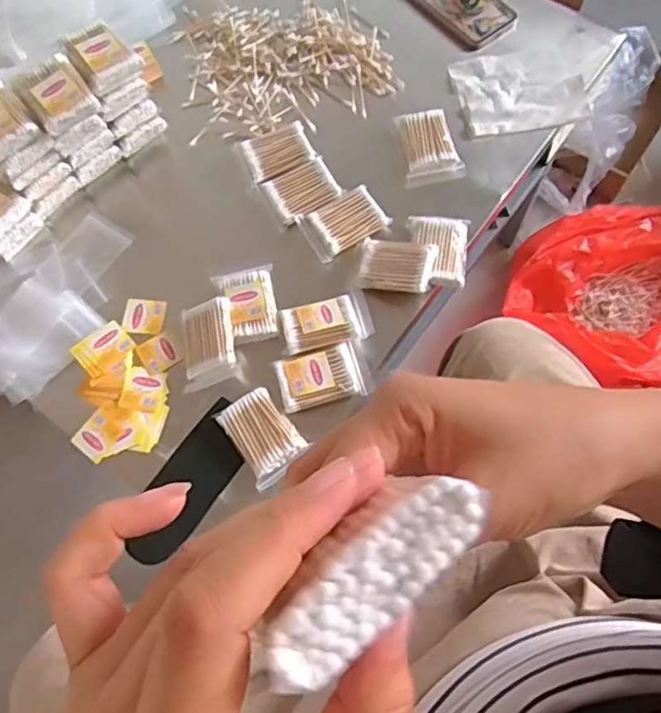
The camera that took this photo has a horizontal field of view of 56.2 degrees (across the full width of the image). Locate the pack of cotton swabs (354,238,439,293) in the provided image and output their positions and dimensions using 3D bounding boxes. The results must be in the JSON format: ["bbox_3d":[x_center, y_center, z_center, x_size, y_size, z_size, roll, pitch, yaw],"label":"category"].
[{"bbox_3d":[0.068,-0.096,0.646,0.077,0.015,0.056,9,71,19],"label":"pack of cotton swabs"}]

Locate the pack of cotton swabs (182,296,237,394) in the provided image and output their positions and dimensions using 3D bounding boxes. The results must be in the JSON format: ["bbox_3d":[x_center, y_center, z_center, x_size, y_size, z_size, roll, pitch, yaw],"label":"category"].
[{"bbox_3d":[-0.123,-0.012,0.629,0.058,0.019,0.085,-17,72,16],"label":"pack of cotton swabs"}]

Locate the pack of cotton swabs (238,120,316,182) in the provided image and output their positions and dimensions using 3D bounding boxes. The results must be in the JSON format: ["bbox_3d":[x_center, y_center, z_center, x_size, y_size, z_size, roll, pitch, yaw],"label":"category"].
[{"bbox_3d":[-0.060,-0.235,0.711,0.075,0.011,0.063,-25,69,-7],"label":"pack of cotton swabs"}]

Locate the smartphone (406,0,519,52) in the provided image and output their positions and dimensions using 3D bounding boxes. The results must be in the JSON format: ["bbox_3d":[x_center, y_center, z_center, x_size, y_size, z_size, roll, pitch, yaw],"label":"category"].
[{"bbox_3d":[0.156,-0.460,0.794,0.088,0.018,0.160,-37,71,-11],"label":"smartphone"}]

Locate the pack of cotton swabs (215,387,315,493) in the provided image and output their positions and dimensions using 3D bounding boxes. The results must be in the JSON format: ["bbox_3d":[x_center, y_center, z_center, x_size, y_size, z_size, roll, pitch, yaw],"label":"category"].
[{"bbox_3d":[-0.064,0.077,0.599,0.057,0.013,0.088,-31,70,-9],"label":"pack of cotton swabs"}]

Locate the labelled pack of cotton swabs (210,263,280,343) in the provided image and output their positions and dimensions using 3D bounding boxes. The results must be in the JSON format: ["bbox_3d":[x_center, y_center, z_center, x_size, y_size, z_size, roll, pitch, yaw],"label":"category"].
[{"bbox_3d":[-0.084,-0.053,0.648,0.058,0.022,0.082,-16,69,-4],"label":"labelled pack of cotton swabs"}]

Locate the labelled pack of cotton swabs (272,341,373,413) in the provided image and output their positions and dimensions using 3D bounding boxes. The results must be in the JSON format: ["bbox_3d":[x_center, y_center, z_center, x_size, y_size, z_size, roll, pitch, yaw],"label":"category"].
[{"bbox_3d":[-0.008,0.019,0.617,0.088,0.017,0.055,-15,68,-3],"label":"labelled pack of cotton swabs"}]

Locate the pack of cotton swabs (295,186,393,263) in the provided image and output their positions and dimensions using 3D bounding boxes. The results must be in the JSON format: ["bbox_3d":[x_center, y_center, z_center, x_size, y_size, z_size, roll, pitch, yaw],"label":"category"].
[{"bbox_3d":[0.015,-0.146,0.679,0.089,0.016,0.058,-30,70,-9],"label":"pack of cotton swabs"}]

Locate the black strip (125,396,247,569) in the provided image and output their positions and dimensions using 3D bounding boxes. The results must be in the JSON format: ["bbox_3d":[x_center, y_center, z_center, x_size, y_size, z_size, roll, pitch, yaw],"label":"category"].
[{"bbox_3d":[-0.133,0.120,0.587,0.067,0.012,0.159,35,74,15],"label":"black strip"}]

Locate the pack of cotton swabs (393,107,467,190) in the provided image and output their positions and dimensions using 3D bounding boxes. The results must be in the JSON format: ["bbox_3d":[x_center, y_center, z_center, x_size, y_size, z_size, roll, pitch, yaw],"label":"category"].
[{"bbox_3d":[0.112,-0.244,0.714,0.065,0.021,0.084,-15,68,-3],"label":"pack of cotton swabs"}]

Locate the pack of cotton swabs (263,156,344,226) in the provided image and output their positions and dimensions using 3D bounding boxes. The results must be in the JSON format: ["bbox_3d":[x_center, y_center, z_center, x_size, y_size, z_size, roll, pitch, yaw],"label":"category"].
[{"bbox_3d":[-0.030,-0.185,0.691,0.076,0.011,0.060,-29,70,-8],"label":"pack of cotton swabs"}]

